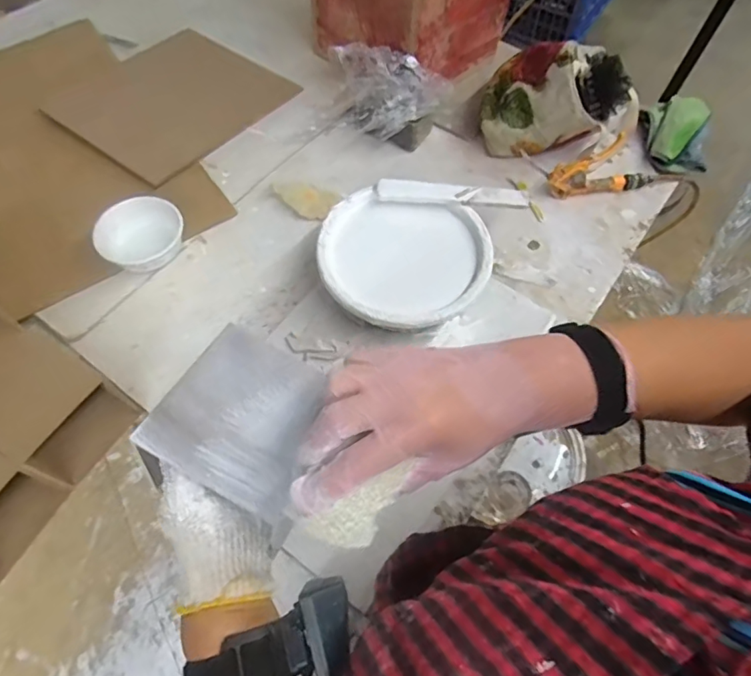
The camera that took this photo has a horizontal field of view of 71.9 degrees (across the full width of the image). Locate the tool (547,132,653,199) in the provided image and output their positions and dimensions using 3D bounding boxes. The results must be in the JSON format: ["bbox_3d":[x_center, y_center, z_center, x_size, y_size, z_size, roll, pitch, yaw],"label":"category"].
[{"bbox_3d":[0.362,-0.267,0.813,0.182,0.076,0.043,-14,64,-8],"label":"tool"}]

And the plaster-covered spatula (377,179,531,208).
[{"bbox_3d":[0.103,-0.195,0.694,0.198,0.012,0.034,6,61,4],"label":"plaster-covered spatula"}]

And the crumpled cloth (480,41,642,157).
[{"bbox_3d":[0.301,-0.382,0.825,0.241,0.142,0.178,23,65,10],"label":"crumpled cloth"}]

